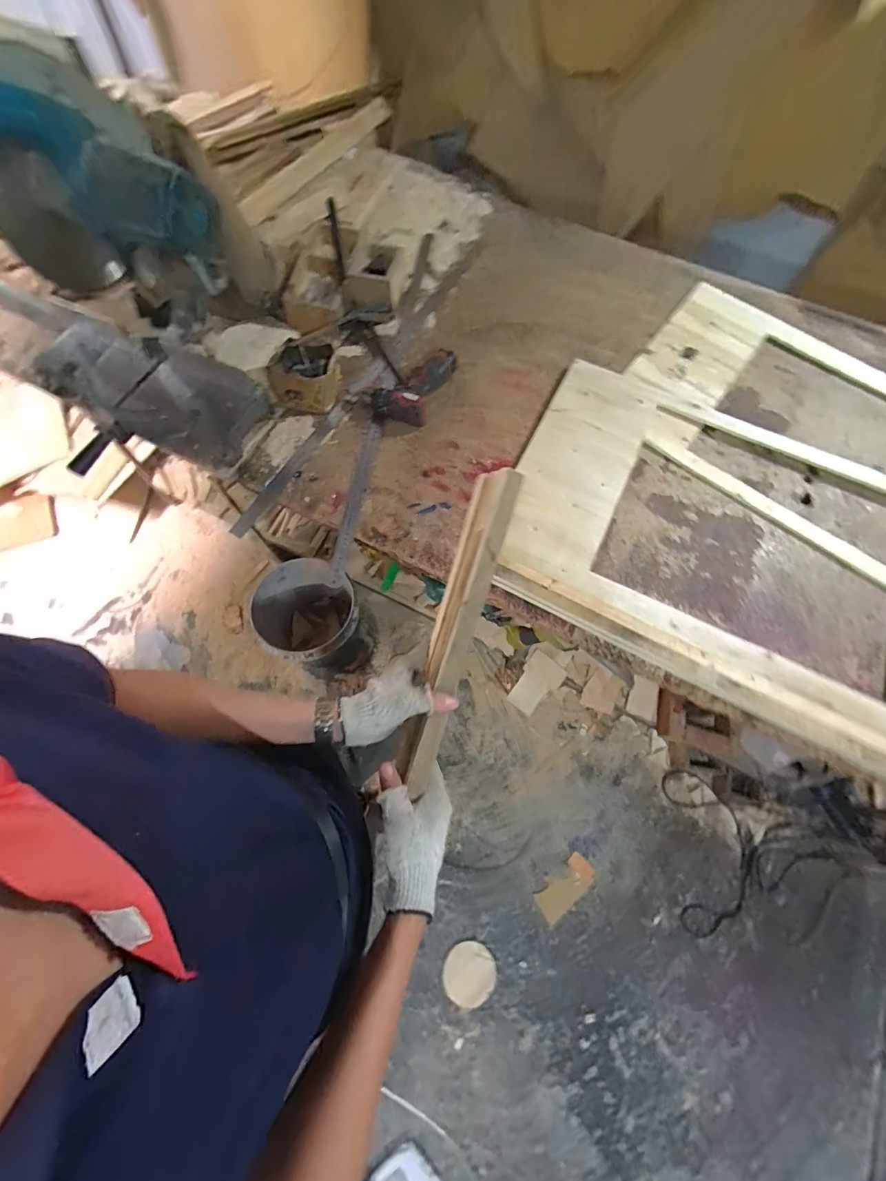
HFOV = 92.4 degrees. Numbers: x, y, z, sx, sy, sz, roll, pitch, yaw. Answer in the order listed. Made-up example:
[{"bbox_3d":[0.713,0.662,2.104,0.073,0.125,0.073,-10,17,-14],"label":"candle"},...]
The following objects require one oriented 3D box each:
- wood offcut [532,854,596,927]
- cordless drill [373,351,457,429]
[{"bbox_3d":[0.374,0.904,1.286,0.197,0.017,0.092,-37,75,-14],"label":"wood offcut"},{"bbox_3d":[-0.061,-0.447,0.921,0.117,0.058,0.196,24,74,7],"label":"cordless drill"}]

